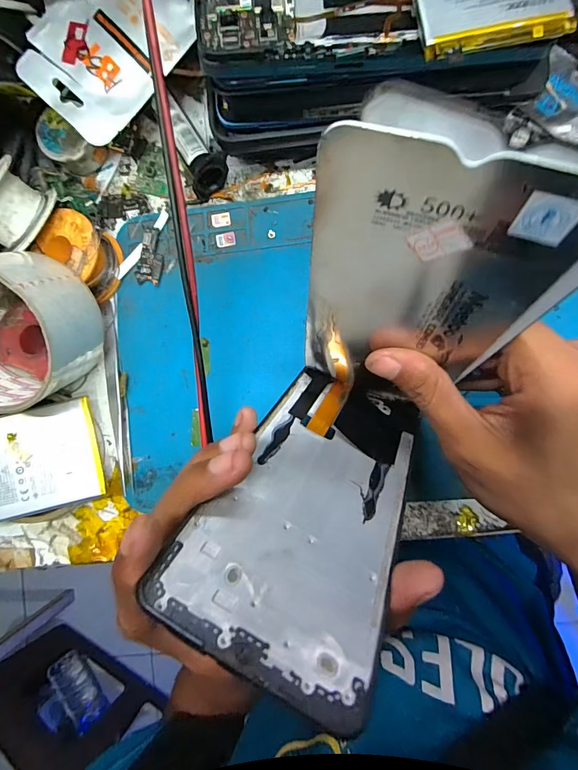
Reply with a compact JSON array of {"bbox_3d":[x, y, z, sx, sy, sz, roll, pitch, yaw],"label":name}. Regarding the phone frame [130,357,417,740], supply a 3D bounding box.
[{"bbox_3d":[0.017,0.037,0.161,0.069,0.156,0.008,28,126,7],"label":"phone frame"}]

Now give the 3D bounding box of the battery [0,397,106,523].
[{"bbox_3d":[-0.161,0.048,0.231,0.085,0.004,0.061,-15,88,-2],"label":"battery"}]

